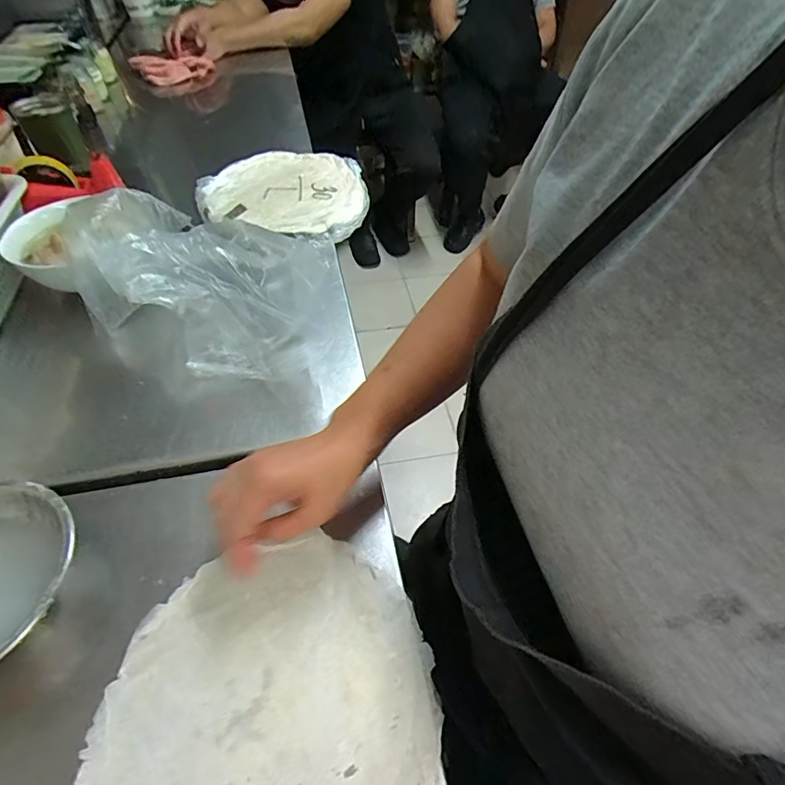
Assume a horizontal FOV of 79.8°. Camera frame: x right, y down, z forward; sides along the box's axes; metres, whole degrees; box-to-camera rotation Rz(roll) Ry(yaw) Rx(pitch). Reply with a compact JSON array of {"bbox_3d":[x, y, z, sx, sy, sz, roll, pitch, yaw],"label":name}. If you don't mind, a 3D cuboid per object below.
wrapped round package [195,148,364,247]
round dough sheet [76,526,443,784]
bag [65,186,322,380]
[{"bbox_3d":[-0.176,-0.339,0.793,0.282,0.032,0.259,16,51,13],"label":"wrapped round package"},{"bbox_3d":[-0.087,0.224,0.332,0.230,0.007,0.221,1,50,-1],"label":"round dough sheet"},{"bbox_3d":[-0.225,-0.131,0.543,0.272,0.139,0.147,25,54,20],"label":"bag"}]

